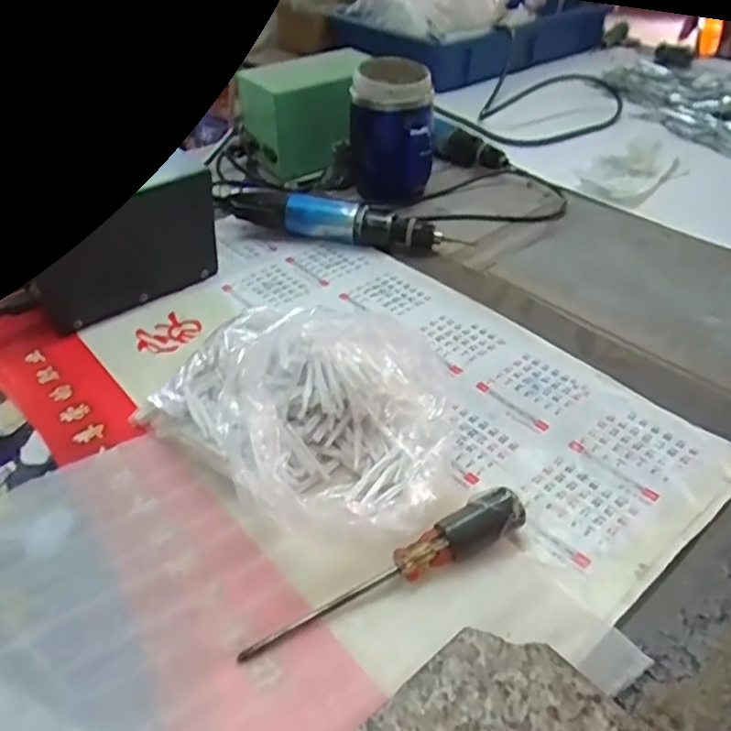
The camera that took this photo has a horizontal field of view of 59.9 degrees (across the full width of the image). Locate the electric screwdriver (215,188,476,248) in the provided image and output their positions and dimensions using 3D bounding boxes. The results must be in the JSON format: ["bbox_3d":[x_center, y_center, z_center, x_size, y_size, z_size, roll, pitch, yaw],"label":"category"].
[{"bbox_3d":[-0.027,-0.145,0.630,0.243,0.049,0.045,12,41,16],"label":"electric screwdriver"}]

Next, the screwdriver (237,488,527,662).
[{"bbox_3d":[0.011,0.106,0.339,0.161,0.027,0.022,-17,42,-18],"label":"screwdriver"}]

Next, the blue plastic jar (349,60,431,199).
[{"bbox_3d":[0.027,-0.233,0.655,0.086,0.132,0.075,-1,39,1],"label":"blue plastic jar"}]

